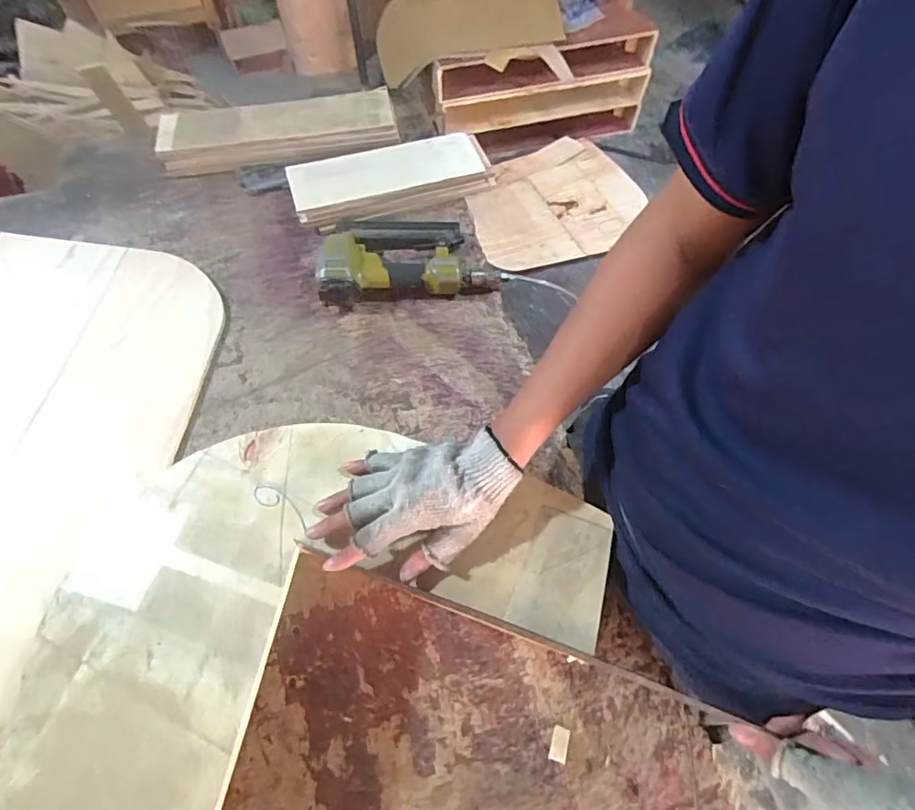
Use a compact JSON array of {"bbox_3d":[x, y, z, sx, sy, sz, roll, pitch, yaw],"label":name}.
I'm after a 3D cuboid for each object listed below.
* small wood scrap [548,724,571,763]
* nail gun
[{"bbox_3d":[0.102,0.338,0.507,0.018,0.004,0.030,15,64,7],"label":"small wood scrap"},{"bbox_3d":[-0.096,-0.223,0.765,0.210,0.067,0.152,-4,63,-2],"label":"nail gun"}]

